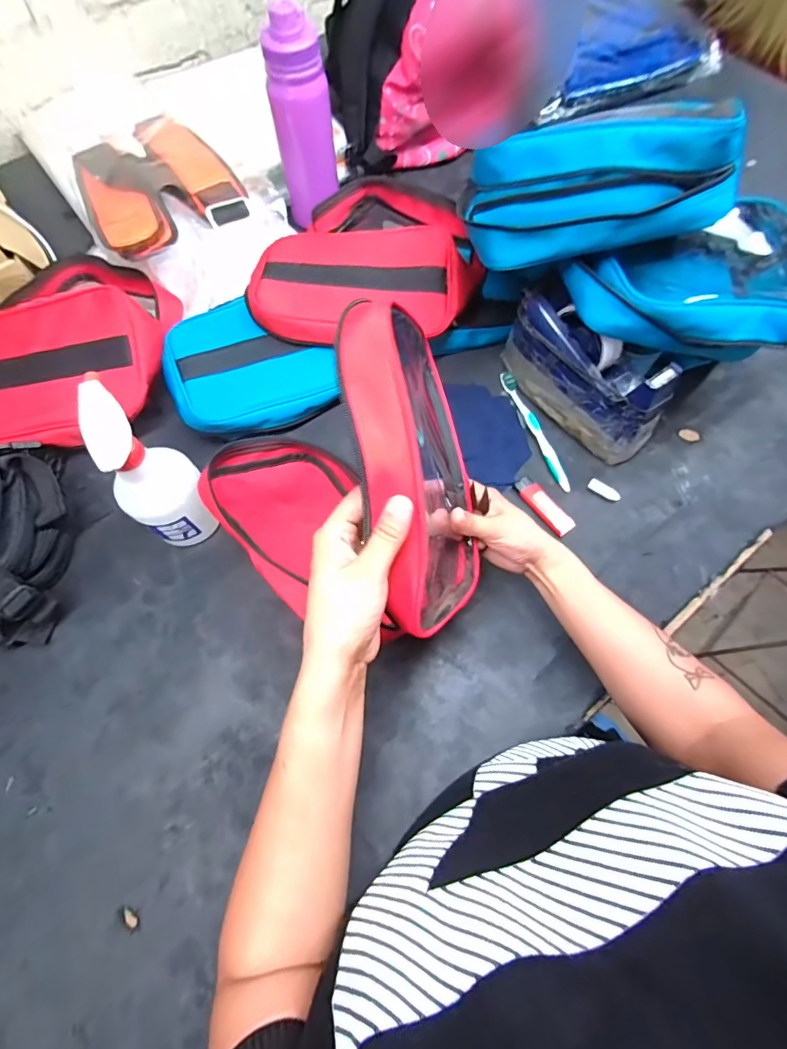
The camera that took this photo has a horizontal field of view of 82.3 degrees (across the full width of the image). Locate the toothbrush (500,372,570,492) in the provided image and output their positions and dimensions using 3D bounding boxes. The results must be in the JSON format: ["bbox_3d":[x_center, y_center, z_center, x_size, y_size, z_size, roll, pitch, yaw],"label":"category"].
[{"bbox_3d":[0.176,-0.121,0.559,0.015,0.010,0.182,-19,69,-7],"label":"toothbrush"}]

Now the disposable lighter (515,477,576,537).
[{"bbox_3d":[0.174,-0.023,0.519,0.022,0.010,0.080,-36,72,-13],"label":"disposable lighter"}]

